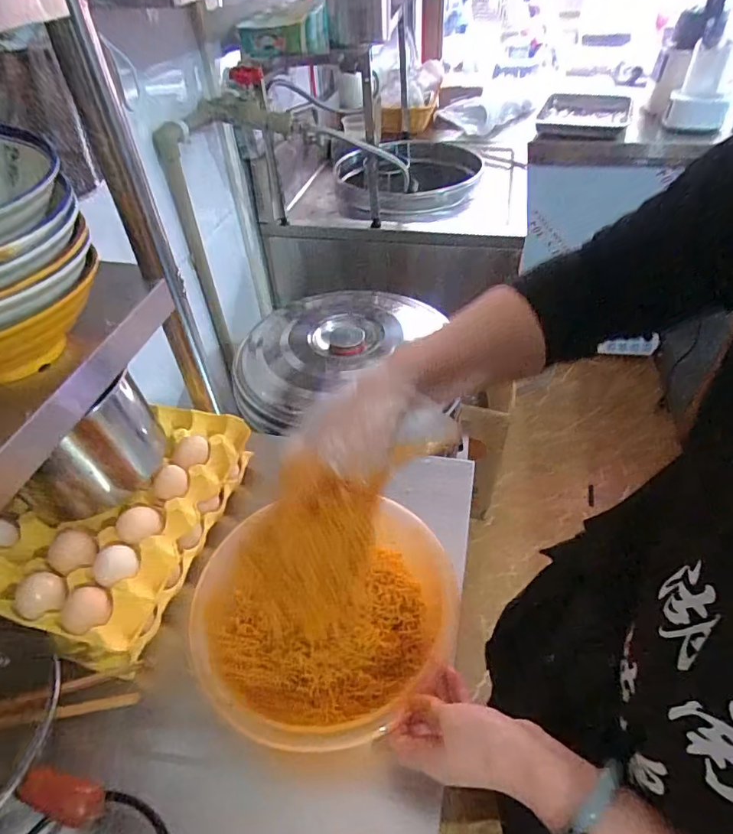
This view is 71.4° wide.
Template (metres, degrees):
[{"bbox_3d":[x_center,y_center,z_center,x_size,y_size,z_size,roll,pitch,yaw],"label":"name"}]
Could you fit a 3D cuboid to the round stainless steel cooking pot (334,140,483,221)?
[{"bbox_3d":[0.117,-0.637,1.357,0.393,0.078,0.395,-2,44,2],"label":"round stainless steel cooking pot"}]

